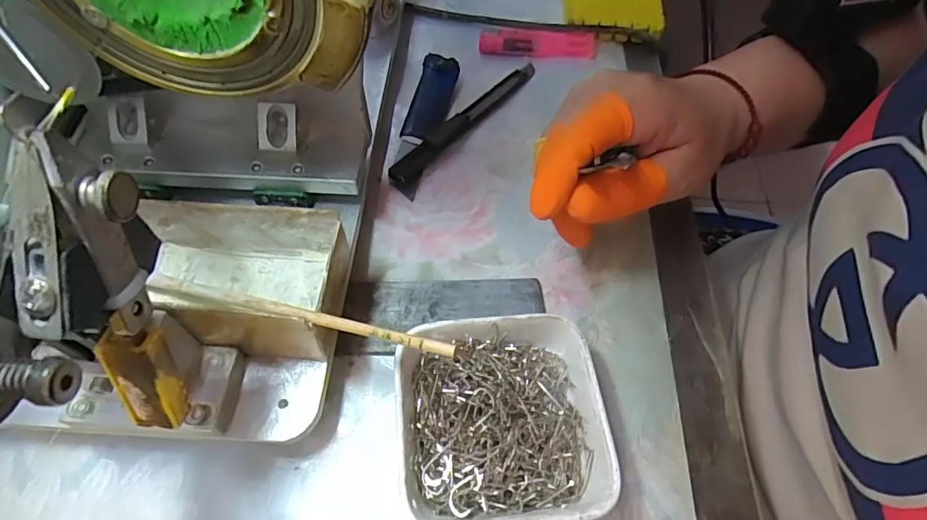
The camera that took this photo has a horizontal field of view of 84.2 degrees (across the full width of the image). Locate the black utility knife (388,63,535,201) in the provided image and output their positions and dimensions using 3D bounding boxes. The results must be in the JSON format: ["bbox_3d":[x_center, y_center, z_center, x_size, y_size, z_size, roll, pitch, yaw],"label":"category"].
[{"bbox_3d":[0.004,-0.089,0.314,0.017,0.009,0.138,32,63,16],"label":"black utility knife"}]

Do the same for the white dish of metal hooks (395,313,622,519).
[{"bbox_3d":[0.014,0.066,0.209,0.079,0.030,0.078,-5,59,-5],"label":"white dish of metal hooks"}]

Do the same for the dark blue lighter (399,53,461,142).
[{"bbox_3d":[-0.020,-0.100,0.321,0.024,0.010,0.073,9,59,3],"label":"dark blue lighter"}]

